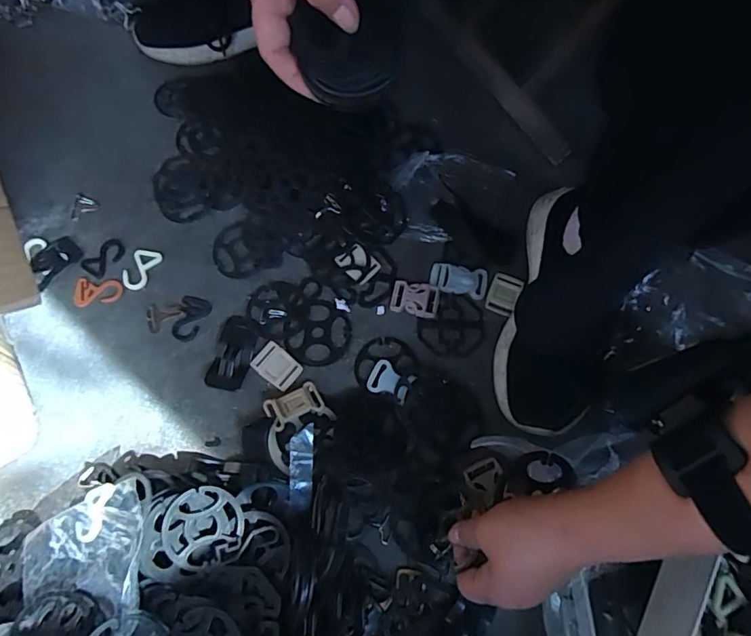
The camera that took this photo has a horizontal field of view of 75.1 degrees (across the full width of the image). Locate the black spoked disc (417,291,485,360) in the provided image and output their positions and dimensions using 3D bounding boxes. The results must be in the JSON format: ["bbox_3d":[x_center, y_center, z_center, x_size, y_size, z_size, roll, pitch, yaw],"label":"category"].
[{"bbox_3d":[0.077,0.008,0.481,0.060,0.005,0.068,40,75,11],"label":"black spoked disc"}]

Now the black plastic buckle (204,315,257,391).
[{"bbox_3d":[-0.134,0.032,0.458,0.036,0.014,0.071,14,71,3],"label":"black plastic buckle"}]

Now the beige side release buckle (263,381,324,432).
[{"bbox_3d":[-0.074,0.079,0.441,0.049,0.015,0.029,-28,74,-11],"label":"beige side release buckle"}]

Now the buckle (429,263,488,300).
[{"bbox_3d":[0.084,-0.039,0.493,0.057,0.005,0.031,11,71,2],"label":"buckle"}]

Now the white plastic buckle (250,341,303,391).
[{"bbox_3d":[-0.092,0.044,0.458,0.043,0.004,0.031,36,74,10],"label":"white plastic buckle"}]

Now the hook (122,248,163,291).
[{"bbox_3d":[-0.235,-0.050,0.485,0.027,0.004,0.044,24,72,6],"label":"hook"}]

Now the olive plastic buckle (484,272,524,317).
[{"bbox_3d":[0.128,-0.024,0.489,0.029,0.004,0.043,25,72,7],"label":"olive plastic buckle"}]

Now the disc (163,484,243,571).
[{"bbox_3d":[-0.136,0.160,0.376,0.054,0.005,0.059,1,71,-2],"label":"disc"}]

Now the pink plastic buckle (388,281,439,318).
[{"bbox_3d":[0.039,-0.018,0.486,0.046,0.010,0.033,12,71,2],"label":"pink plastic buckle"}]

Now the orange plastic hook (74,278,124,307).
[{"bbox_3d":[-0.271,-0.027,0.477,0.044,0.004,0.028,-6,71,-4],"label":"orange plastic hook"}]

